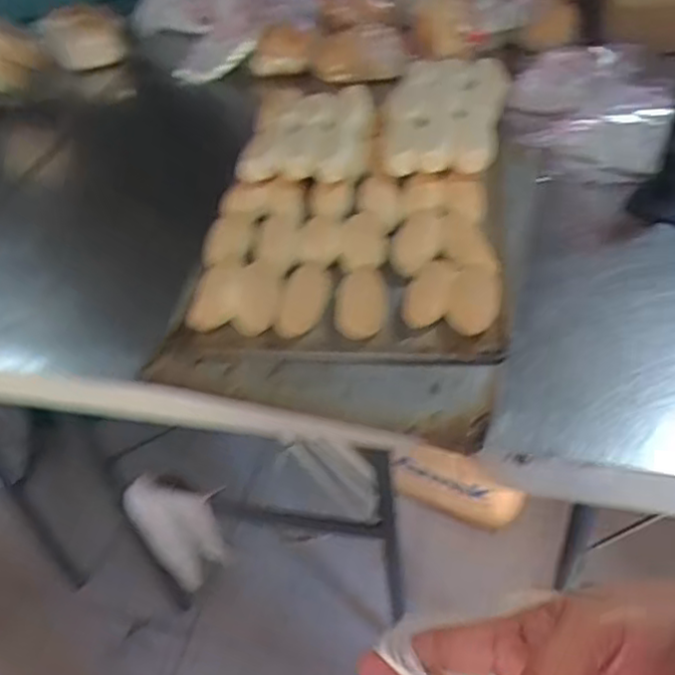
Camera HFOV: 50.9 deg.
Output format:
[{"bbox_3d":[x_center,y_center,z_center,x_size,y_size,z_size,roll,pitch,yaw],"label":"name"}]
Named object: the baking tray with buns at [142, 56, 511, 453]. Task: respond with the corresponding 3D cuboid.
[{"bbox_3d":[0.024,-0.162,0.785,0.321,0.055,0.578,3,46,11],"label":"baking tray with buns"}]

